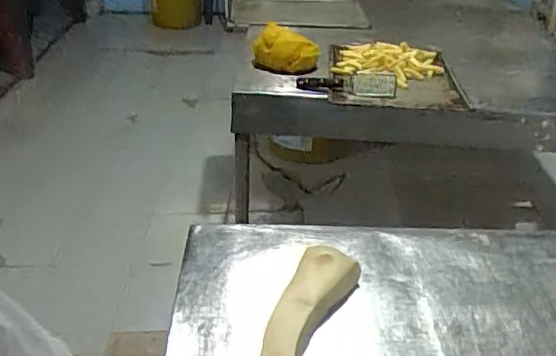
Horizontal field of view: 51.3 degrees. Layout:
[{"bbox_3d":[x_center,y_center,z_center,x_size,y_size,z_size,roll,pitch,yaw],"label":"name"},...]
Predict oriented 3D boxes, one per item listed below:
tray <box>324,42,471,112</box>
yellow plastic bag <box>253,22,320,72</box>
[{"bbox_3d":[0.297,-0.276,1.497,0.317,0.053,0.426,3,33,5],"label":"tray"},{"bbox_3d":[0.013,-0.347,1.535,0.181,0.086,0.103,23,40,32],"label":"yellow plastic bag"}]

